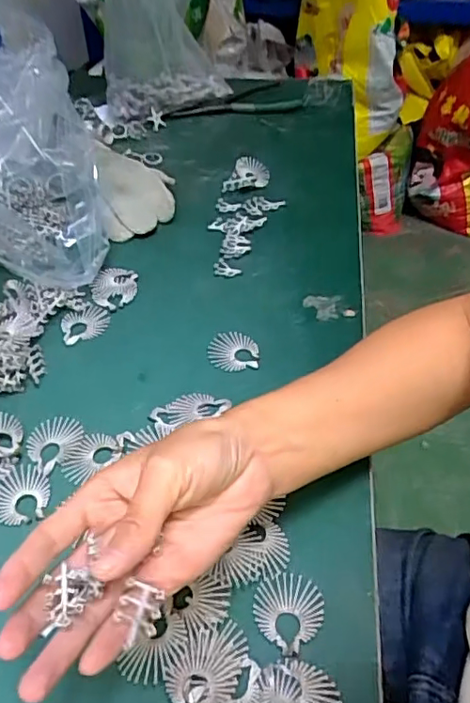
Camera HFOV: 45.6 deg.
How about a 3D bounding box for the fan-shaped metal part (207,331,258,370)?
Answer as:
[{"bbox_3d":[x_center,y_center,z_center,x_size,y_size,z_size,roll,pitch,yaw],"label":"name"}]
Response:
[{"bbox_3d":[-0.002,-0.001,0.468,0.042,0.006,0.040,1,48,1],"label":"fan-shaped metal part"}]

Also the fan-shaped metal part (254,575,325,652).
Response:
[{"bbox_3d":[0.031,0.151,0.329,0.040,0.004,0.041,0,48,0],"label":"fan-shaped metal part"}]

